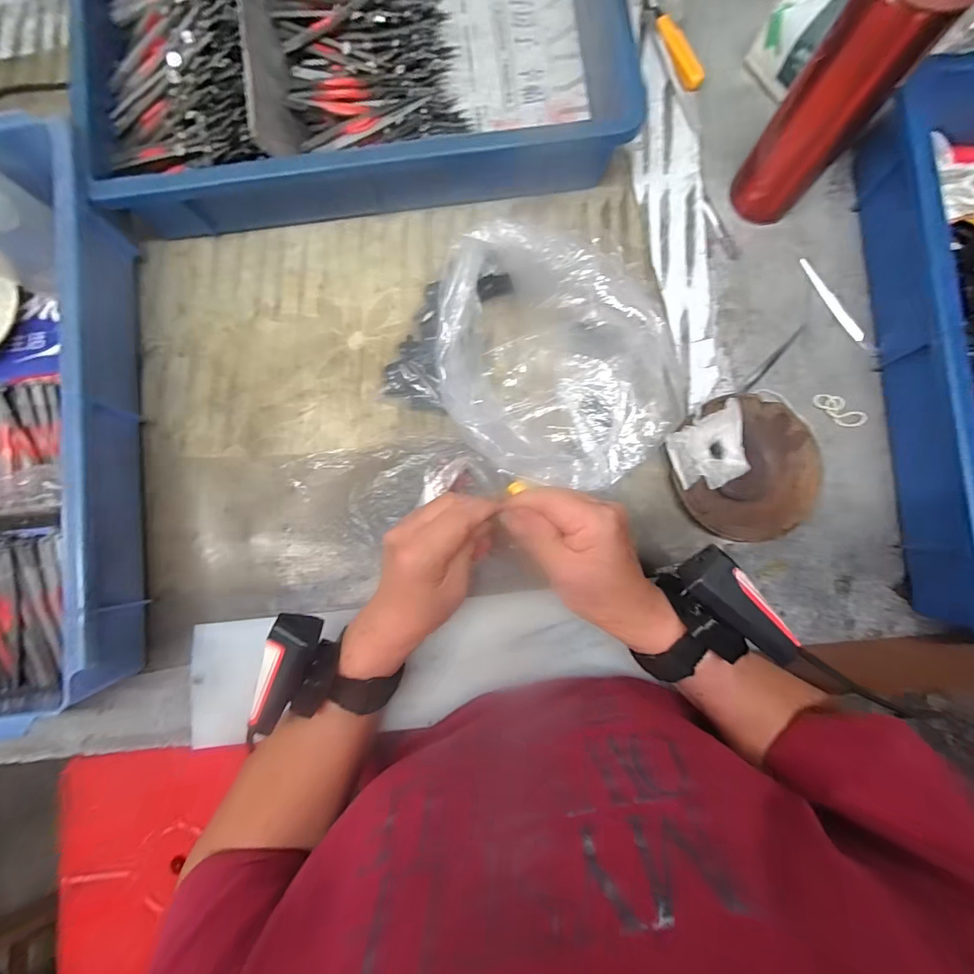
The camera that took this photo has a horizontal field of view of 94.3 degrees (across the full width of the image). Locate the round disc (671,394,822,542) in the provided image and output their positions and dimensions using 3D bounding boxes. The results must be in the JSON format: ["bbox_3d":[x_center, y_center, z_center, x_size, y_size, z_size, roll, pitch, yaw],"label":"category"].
[{"bbox_3d":[0.208,-0.015,0.365,0.113,0.007,0.116,0,84,1],"label":"round disc"}]

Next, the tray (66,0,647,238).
[{"bbox_3d":[-0.104,-0.383,0.382,0.434,0.080,0.289,-9,84,0],"label":"tray"}]

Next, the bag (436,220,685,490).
[{"bbox_3d":[0.049,-0.082,0.342,0.190,0.097,0.145,28,85,4],"label":"bag"}]

